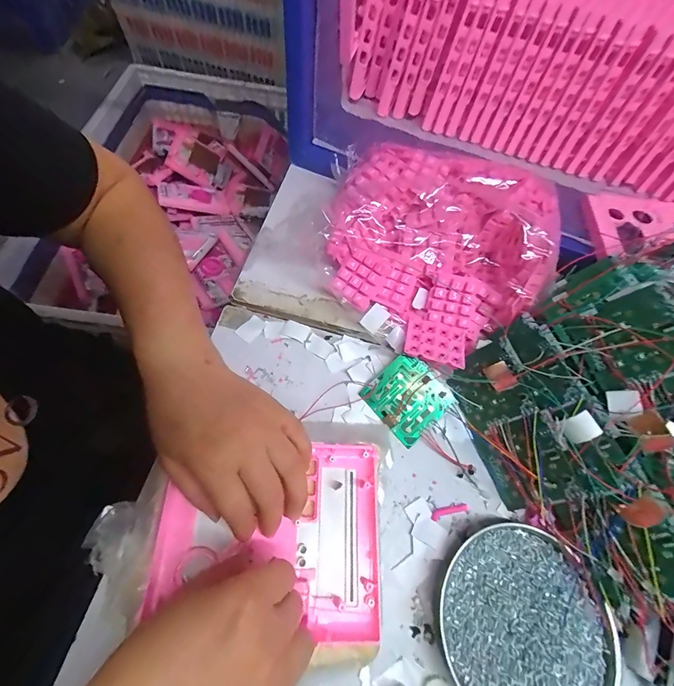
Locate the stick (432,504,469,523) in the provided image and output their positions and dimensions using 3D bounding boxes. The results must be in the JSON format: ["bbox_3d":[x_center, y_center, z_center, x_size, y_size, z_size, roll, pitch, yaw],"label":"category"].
[{"bbox_3d":[0.102,0.152,0.311,0.037,0.004,0.009,-12,65,-10],"label":"stick"}]

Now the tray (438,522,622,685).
[{"bbox_3d":[0.148,0.220,0.268,0.130,0.021,0.132,2,64,-4],"label":"tray"}]

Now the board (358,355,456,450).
[{"bbox_3d":[0.070,0.054,0.345,0.069,0.006,0.070,-44,76,-2],"label":"board"}]

